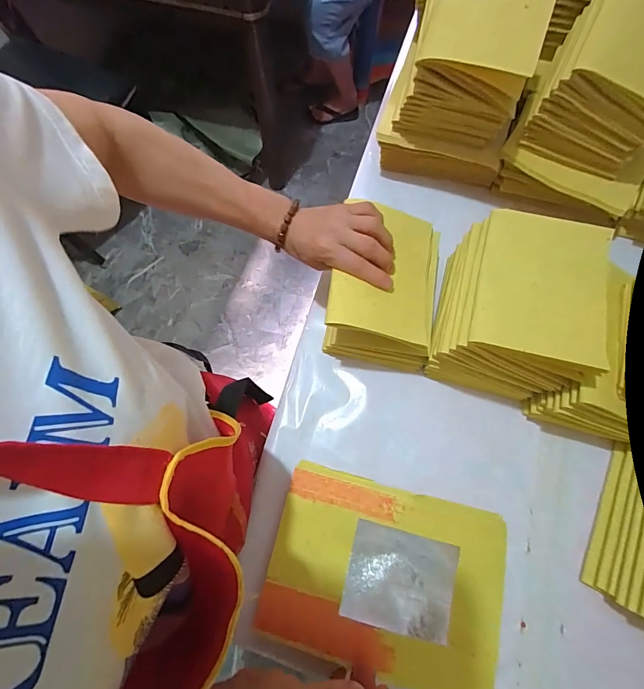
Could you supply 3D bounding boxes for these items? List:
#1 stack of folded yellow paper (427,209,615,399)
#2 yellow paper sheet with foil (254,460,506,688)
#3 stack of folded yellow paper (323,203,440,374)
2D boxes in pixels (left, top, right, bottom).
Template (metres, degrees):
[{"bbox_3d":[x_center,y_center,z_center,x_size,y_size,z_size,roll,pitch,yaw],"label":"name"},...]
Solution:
[{"bbox_3d":[0.200,-0.040,0.391,0.131,0.123,0.162,15,73,6],"label":"stack of folded yellow paper"},{"bbox_3d":[0.065,0.228,0.362,0.226,0.018,0.161,14,72,3],"label":"yellow paper sheet with foil"},{"bbox_3d":[0.075,-0.071,0.417,0.114,0.108,0.165,11,73,5],"label":"stack of folded yellow paper"}]

